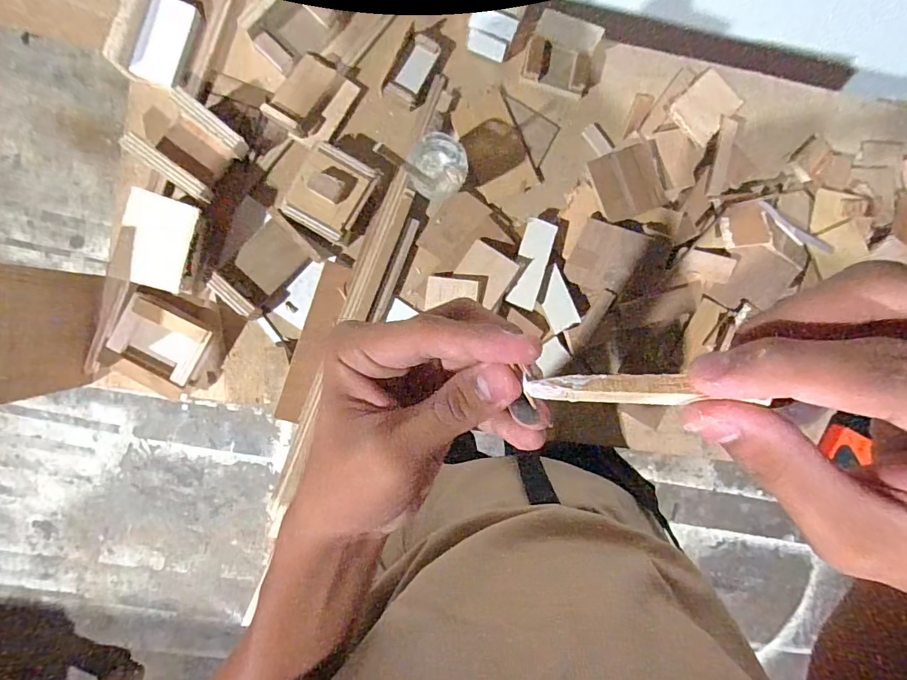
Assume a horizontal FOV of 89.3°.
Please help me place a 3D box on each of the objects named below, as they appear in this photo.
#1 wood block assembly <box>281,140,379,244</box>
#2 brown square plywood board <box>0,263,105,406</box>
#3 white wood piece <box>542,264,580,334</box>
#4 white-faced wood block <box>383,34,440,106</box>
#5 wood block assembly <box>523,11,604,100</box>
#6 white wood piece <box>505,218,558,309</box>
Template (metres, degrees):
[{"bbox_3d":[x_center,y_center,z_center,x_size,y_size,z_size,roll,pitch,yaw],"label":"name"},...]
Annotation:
[{"bbox_3d":[-0.145,-0.174,0.543,0.081,0.039,0.095,28,92,-6],"label":"wood block assembly"},{"bbox_3d":[-0.418,-0.008,0.466,0.019,0.144,0.129,8,93,-5],"label":"brown square plywood board"},{"bbox_3d":[0.134,-0.051,0.591,0.038,0.008,0.080,-22,97,-3],"label":"white wood piece"},{"bbox_3d":[-0.050,-0.329,0.559,0.037,0.019,0.081,26,93,-7],"label":"white-faced wood block"},{"bbox_3d":[0.134,-0.353,0.568,0.087,0.042,0.072,15,94,-6],"label":"wood block assembly"},{"bbox_3d":[0.097,-0.095,0.578,0.036,0.017,0.107,15,94,-6],"label":"white wood piece"}]

